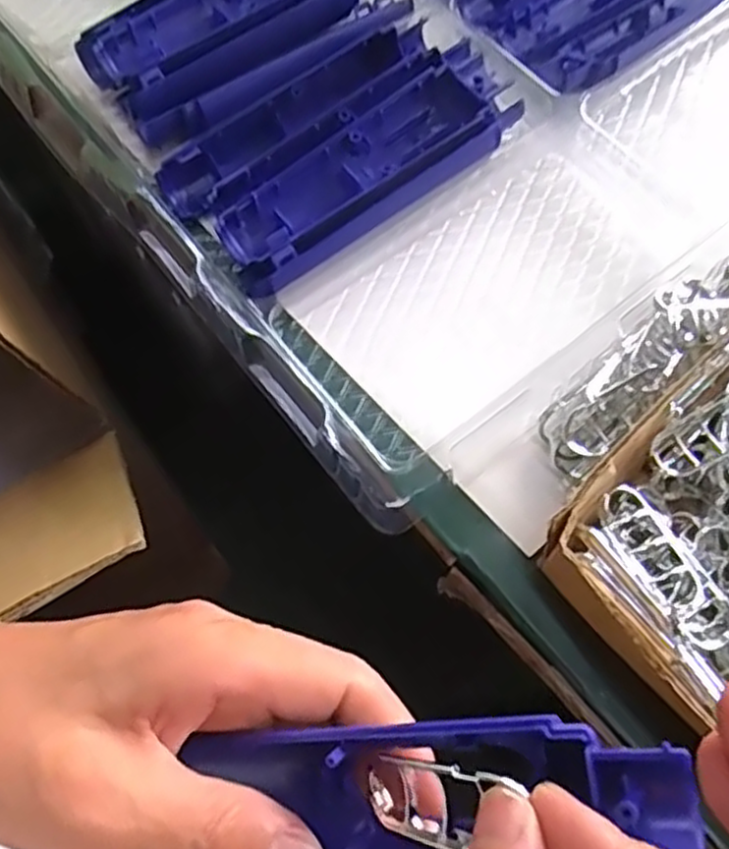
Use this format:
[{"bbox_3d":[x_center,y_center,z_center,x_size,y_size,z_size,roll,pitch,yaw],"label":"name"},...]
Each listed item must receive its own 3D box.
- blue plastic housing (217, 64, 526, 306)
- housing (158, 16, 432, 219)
[{"bbox_3d":[0.004,-0.123,0.368,0.168,0.027,0.049,-39,72,-13],"label":"blue plastic housing"},{"bbox_3d":[-0.033,-0.161,0.383,0.165,0.021,0.030,-35,71,-12],"label":"housing"}]

